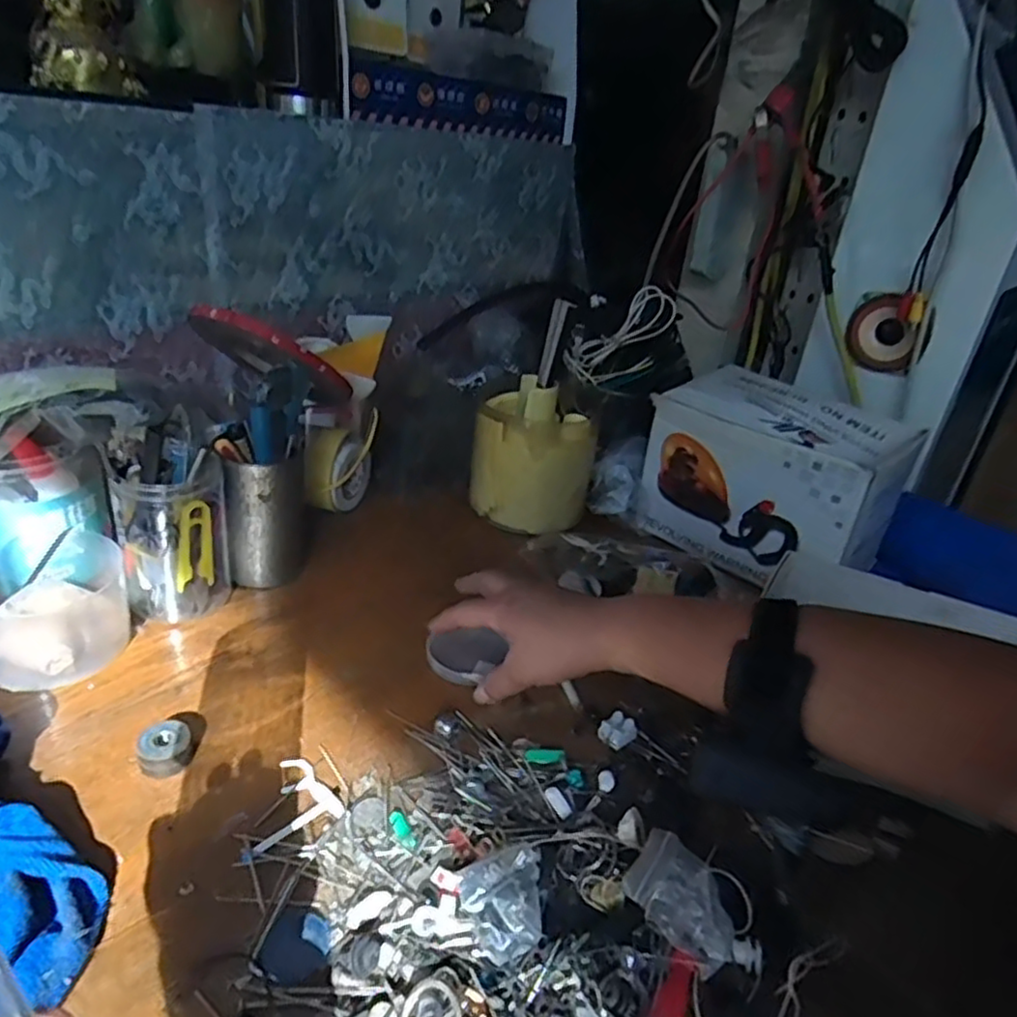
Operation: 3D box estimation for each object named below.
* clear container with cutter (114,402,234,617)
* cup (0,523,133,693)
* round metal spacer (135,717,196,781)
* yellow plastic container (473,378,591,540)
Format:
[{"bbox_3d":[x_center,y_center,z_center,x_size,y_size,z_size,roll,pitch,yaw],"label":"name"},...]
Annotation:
[{"bbox_3d":[-0.246,0.012,0.511,0.069,0.136,0.067,-6,30,-23],"label":"clear container with cutter"},{"bbox_3d":[-0.314,0.065,0.471,0.097,0.064,0.099,6,28,-3],"label":"cup"},{"bbox_3d":[-0.201,0.142,0.406,0.029,0.021,0.025,-8,31,-27],"label":"round metal spacer"},{"bbox_3d":[0.027,-0.054,0.687,0.115,0.120,0.097,9,28,4],"label":"yellow plastic container"}]

